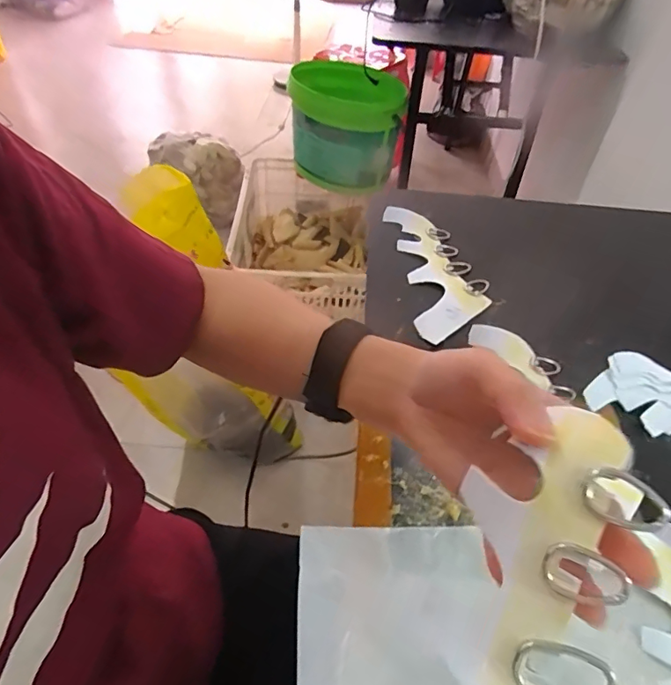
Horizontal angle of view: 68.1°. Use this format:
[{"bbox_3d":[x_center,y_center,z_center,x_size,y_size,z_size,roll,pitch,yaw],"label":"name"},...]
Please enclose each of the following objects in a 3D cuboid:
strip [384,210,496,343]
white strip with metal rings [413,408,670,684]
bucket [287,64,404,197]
[{"bbox_3d":[0.115,-0.084,0.555,0.083,0.020,0.208,-3,47,-6],"label":"strip"},{"bbox_3d":[0.071,0.105,0.186,0.068,0.011,0.164,12,74,29],"label":"white strip with metal rings"},{"bbox_3d":[0.029,-0.637,1.470,0.320,0.244,0.352,4,47,0],"label":"bucket"}]

